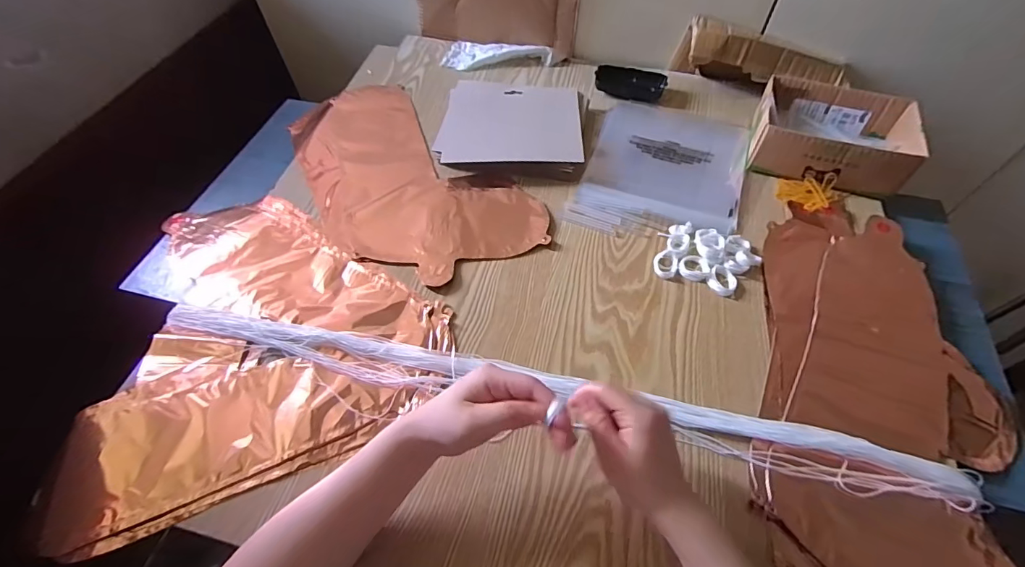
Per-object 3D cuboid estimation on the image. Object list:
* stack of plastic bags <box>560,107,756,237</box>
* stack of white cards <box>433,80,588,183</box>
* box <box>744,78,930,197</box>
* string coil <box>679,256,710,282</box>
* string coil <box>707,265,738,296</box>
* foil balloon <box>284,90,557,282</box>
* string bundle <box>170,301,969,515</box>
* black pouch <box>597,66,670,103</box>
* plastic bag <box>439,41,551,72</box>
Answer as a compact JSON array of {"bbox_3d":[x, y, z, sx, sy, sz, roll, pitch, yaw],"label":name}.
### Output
[{"bbox_3d":[0.214,-0.161,0.634,0.206,0.012,0.276,18,58,14],"label":"stack of plastic bags"},{"bbox_3d":[0.003,-0.226,0.653,0.205,0.036,0.172,6,56,6],"label":"stack of white cards"},{"bbox_3d":[0.425,-0.197,0.606,0.184,0.067,0.135,18,58,14],"label":"box"},{"bbox_3d":[0.213,-0.018,0.529,0.034,0.007,0.032,-1,56,1],"label":"string coil"},{"bbox_3d":[0.241,-0.003,0.519,0.031,0.009,0.034,-1,56,1],"label":"string coil"},{"bbox_3d":[-0.162,-0.149,0.629,0.223,0.010,0.425,-35,61,-22],"label":"foil balloon"},{"bbox_3d":[0.020,0.106,0.440,0.783,0.018,0.043,10,55,8],"label":"string bundle"},{"bbox_3d":[0.189,-0.321,0.724,0.108,0.023,0.055,15,57,12],"label":"black pouch"},{"bbox_3d":[-0.027,-0.385,0.766,0.179,0.026,0.068,12,57,10],"label":"plastic bag"}]

